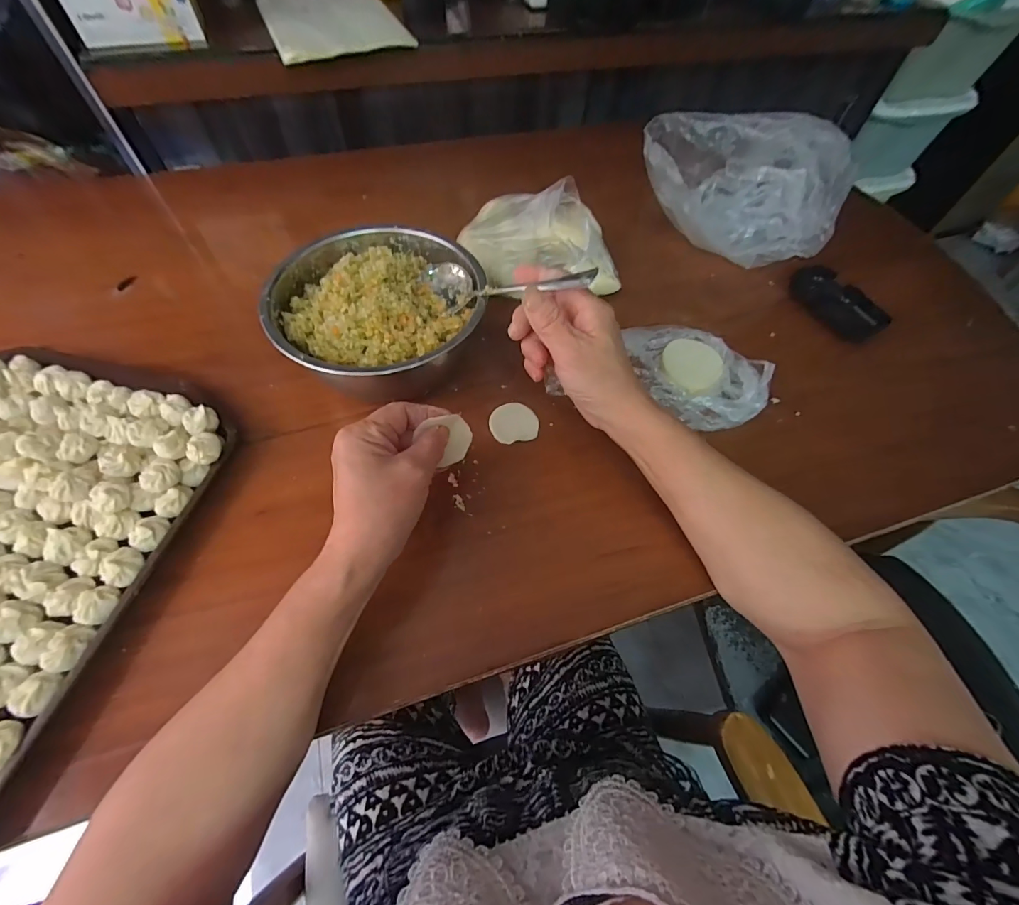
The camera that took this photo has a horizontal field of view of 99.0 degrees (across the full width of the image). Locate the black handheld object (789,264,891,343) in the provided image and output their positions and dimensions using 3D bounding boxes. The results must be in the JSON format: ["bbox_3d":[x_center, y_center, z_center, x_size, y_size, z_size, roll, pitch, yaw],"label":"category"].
[{"bbox_3d":[0.379,-0.174,0.504,0.048,0.032,0.115,-22,62,-15],"label":"black handheld object"}]

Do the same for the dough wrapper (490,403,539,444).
[{"bbox_3d":[0.004,-0.028,0.405,0.044,0.004,0.045,1,59,-2],"label":"dough wrapper"}]

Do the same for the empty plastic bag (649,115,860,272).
[{"bbox_3d":[0.264,-0.304,0.514,0.232,0.130,0.097,11,59,4],"label":"empty plastic bag"}]

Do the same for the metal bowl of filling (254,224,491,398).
[{"bbox_3d":[-0.119,-0.134,0.407,0.177,0.067,0.171,1,59,-2],"label":"metal bowl of filling"}]

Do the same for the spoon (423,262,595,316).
[{"bbox_3d":[-0.008,-0.142,0.360,0.179,0.033,0.034,16,55,40],"label":"spoon"}]

